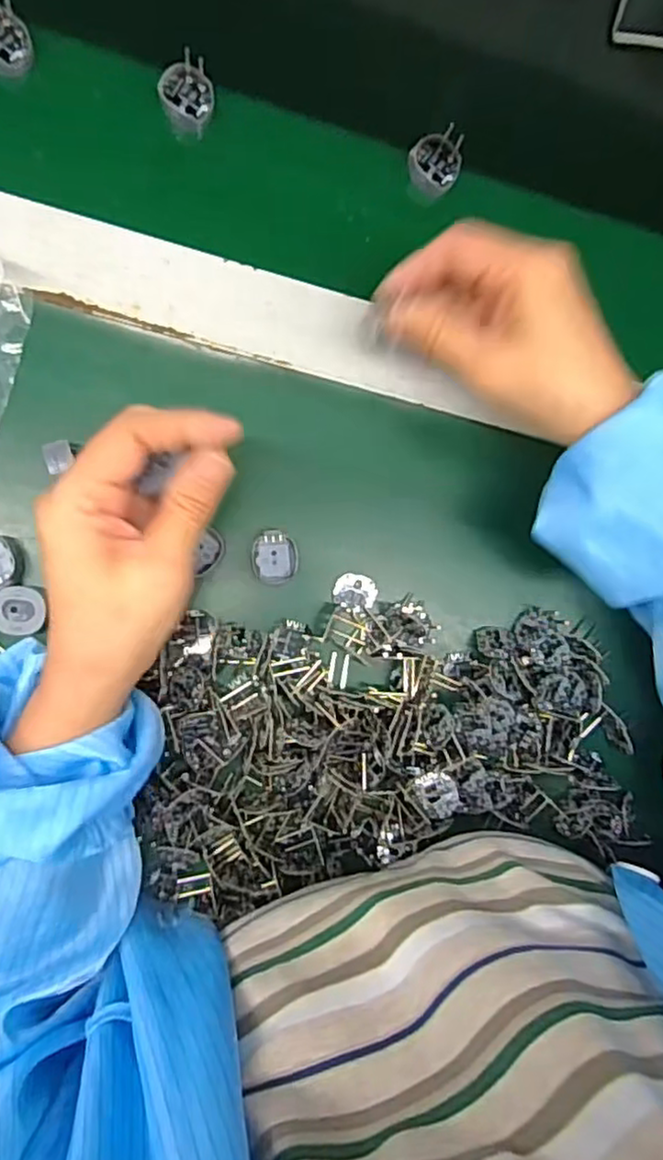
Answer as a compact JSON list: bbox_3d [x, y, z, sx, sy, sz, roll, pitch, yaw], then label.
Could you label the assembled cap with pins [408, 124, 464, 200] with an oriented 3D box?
[{"bbox_3d":[0.058,-0.238,0.380,0.028,0.021,0.032,43,86,-7],"label":"assembled cap with pins"}]

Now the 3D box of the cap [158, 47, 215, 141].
[{"bbox_3d":[-0.080,-0.264,0.368,0.028,0.035,0.028,0,92,-8],"label":"cap"}]

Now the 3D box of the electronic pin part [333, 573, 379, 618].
[{"bbox_3d":[0.014,0.007,0.380,0.025,0.005,0.022,23,89,-8],"label":"electronic pin part"}]

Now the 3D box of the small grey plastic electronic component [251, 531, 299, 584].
[{"bbox_3d":[-0.031,-0.013,0.370,0.025,0.007,0.029,-5,93,-8],"label":"small grey plastic electronic component"}]

